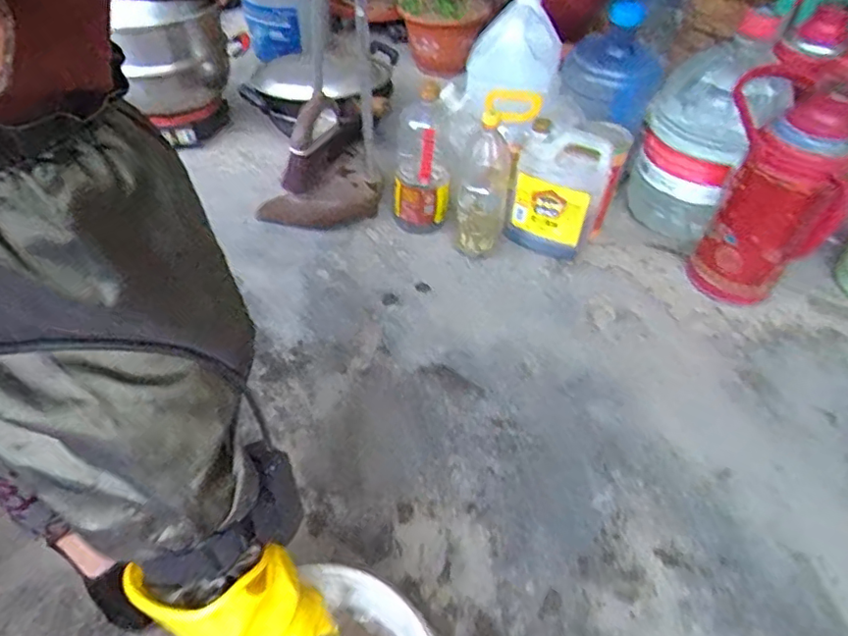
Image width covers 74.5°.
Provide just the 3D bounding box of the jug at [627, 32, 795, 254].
[{"bbox_3d":[0.524,-0.321,1.072,0.216,0.338,0.179,21,52,19],"label":"jug"}]

